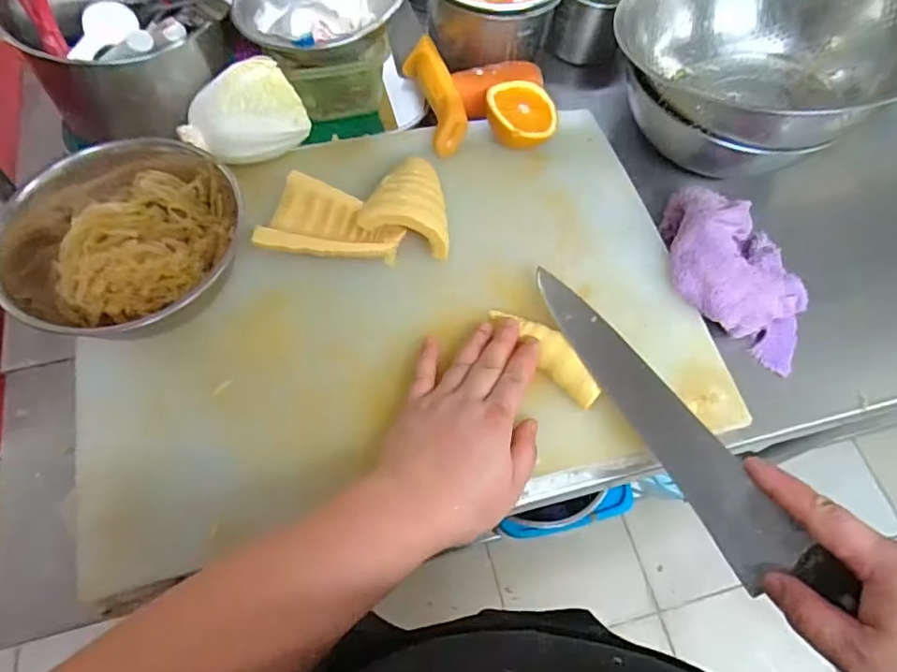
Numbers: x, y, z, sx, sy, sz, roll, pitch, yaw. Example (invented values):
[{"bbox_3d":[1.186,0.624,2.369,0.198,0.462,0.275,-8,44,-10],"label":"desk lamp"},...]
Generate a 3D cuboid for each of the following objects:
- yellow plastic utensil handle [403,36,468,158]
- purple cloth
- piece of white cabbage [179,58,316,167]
[{"bbox_3d":[-0.011,-0.233,0.565,0.032,0.039,0.133,-13,66,-9],"label":"yellow plastic utensil handle"},{"bbox_3d":[0.250,-0.059,0.506,0.140,0.062,0.115,25,65,9],"label":"purple cloth"},{"bbox_3d":[-0.179,-0.189,0.506,0.103,0.060,0.064,-25,68,-15],"label":"piece of white cabbage"}]

